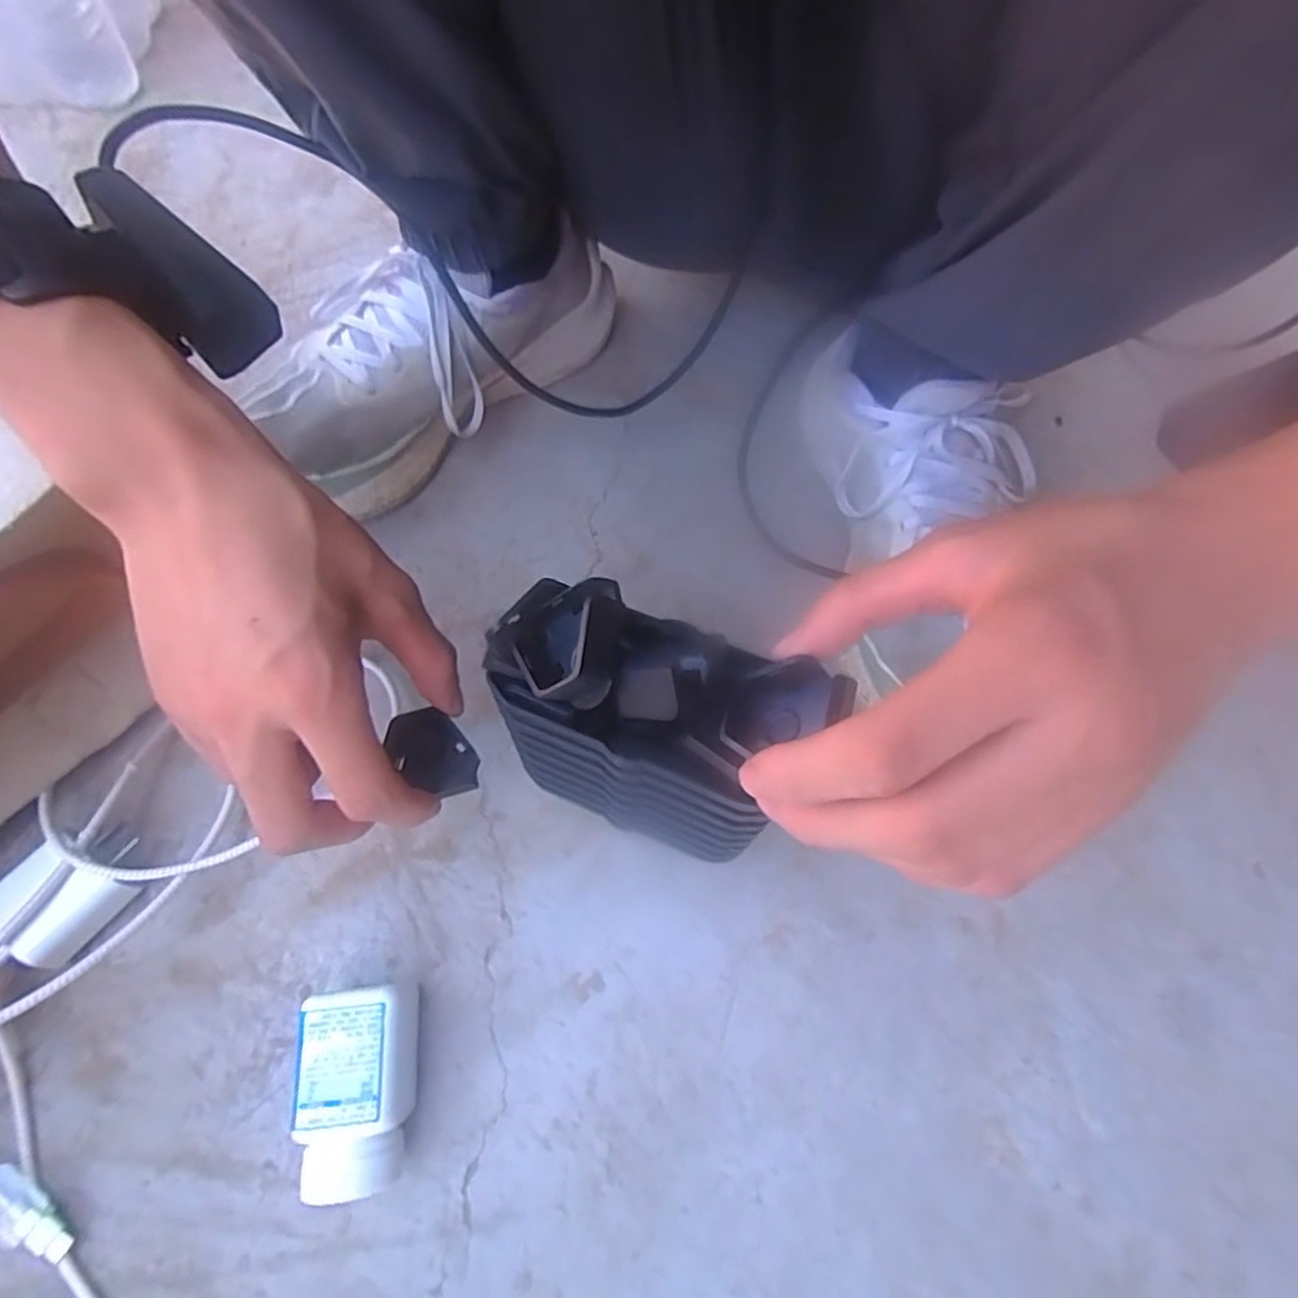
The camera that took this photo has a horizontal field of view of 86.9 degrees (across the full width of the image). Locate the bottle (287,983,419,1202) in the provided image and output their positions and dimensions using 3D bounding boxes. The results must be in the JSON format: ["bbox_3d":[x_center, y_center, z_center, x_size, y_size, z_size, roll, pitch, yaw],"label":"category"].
[{"bbox_3d":[-0.112,0.175,0.276,0.045,0.042,0.069,-5,64,-6],"label":"bottle"}]

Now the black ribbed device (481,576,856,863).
[{"bbox_3d":[-0.001,0.029,0.260,0.108,0.123,0.050,22,65,7],"label":"black ribbed device"}]

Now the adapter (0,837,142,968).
[{"bbox_3d":[-0.261,0.112,0.303,0.043,0.028,0.042,28,66,10],"label":"adapter"}]

